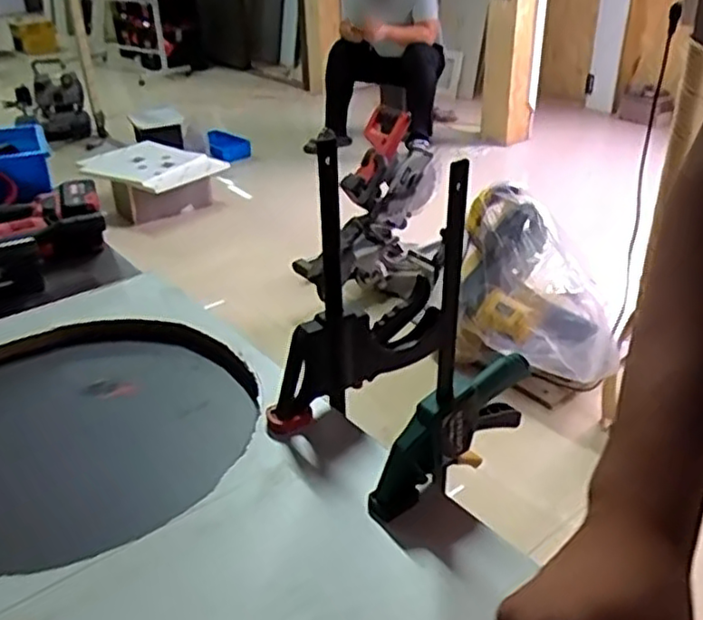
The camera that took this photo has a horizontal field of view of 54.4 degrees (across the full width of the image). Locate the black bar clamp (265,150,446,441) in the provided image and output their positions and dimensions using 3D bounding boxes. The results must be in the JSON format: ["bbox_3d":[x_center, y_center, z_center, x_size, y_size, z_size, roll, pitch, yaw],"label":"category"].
[{"bbox_3d":[0.007,-0.019,0.608,0.186,0.242,0.030,-17,33,-23],"label":"black bar clamp"}]

